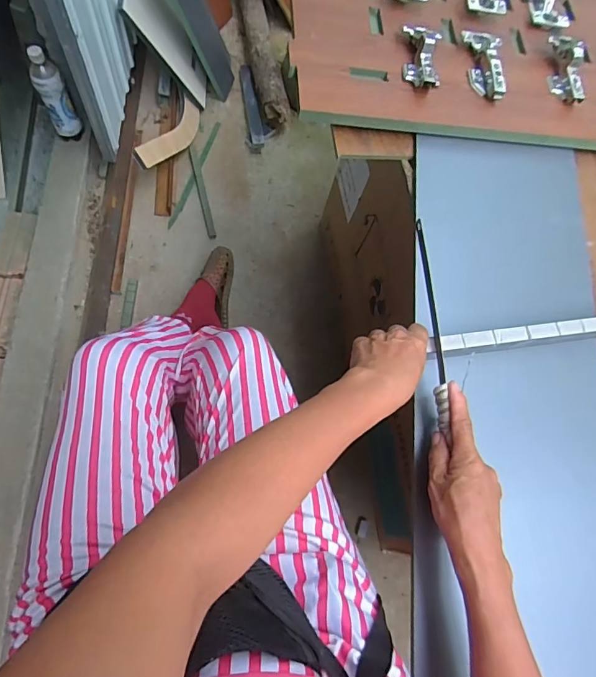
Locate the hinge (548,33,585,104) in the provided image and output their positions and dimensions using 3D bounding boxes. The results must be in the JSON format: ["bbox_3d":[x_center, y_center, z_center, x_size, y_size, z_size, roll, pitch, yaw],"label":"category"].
[{"bbox_3d":[0.383,-0.384,0.651,0.042,0.027,0.108,9,70,-5],"label":"hinge"}]

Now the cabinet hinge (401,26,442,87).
[{"bbox_3d":[0.165,-0.372,0.611,0.046,0.032,0.102,4,70,-7],"label":"cabinet hinge"}]

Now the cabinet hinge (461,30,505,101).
[{"bbox_3d":[0.255,-0.378,0.634,0.048,0.028,0.113,7,70,-6],"label":"cabinet hinge"}]

